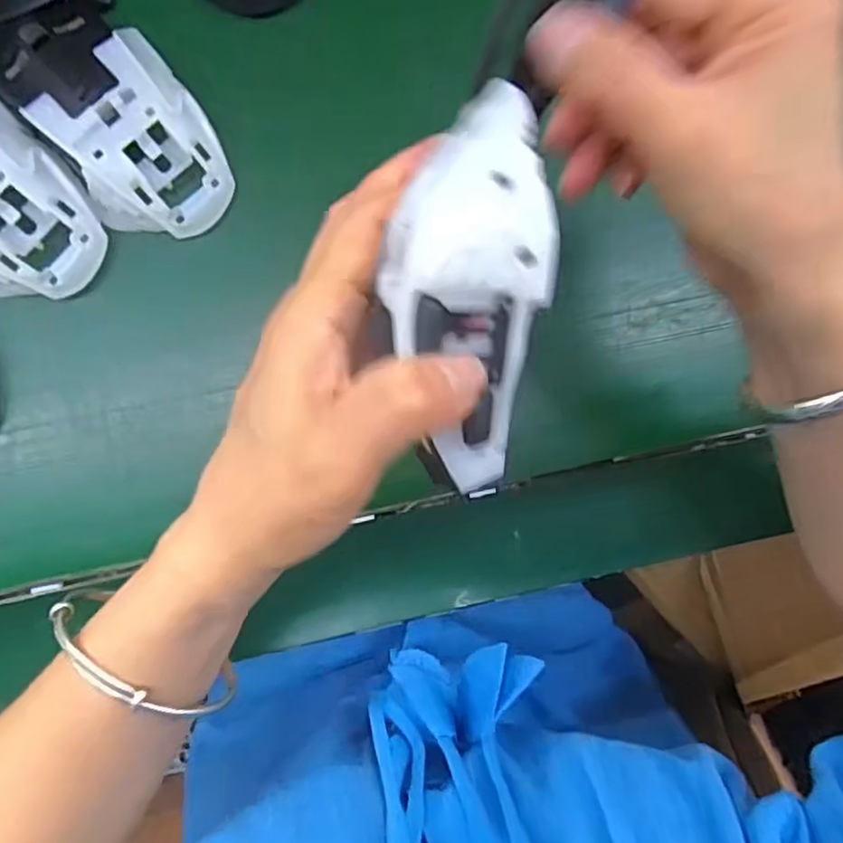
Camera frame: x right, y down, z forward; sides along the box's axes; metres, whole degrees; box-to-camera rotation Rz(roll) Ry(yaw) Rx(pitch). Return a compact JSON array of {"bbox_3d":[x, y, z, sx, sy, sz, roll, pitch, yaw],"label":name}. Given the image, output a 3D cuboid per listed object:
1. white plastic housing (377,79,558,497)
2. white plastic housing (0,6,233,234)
[{"bbox_3d":[0.011,-0.030,0.182,0.039,0.023,0.107,0,111,-6],"label":"white plastic housing"},{"bbox_3d":[-0.133,-0.133,0.300,0.060,0.032,0.103,-38,92,-5],"label":"white plastic housing"}]

